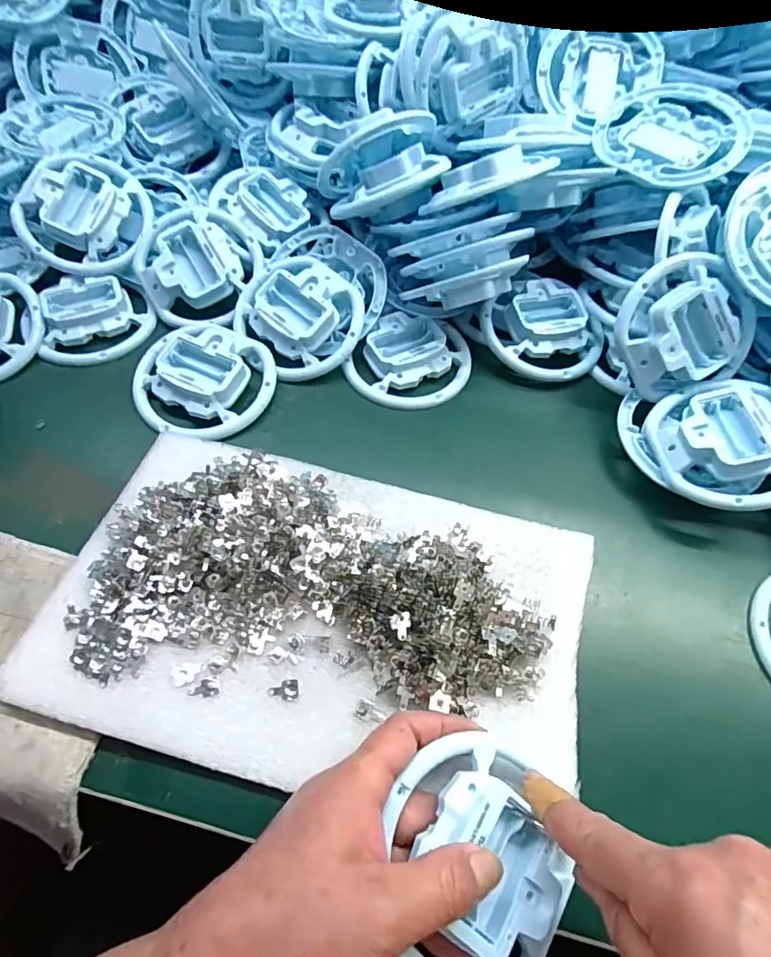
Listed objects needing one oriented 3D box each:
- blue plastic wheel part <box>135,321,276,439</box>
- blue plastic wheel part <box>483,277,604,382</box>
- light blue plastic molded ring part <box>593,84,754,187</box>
[{"bbox_3d":[-0.136,-0.073,0.396,0.101,0.022,0.087,7,60,1],"label":"blue plastic wheel part"},{"bbox_3d":[0.128,-0.120,0.434,0.094,0.026,0.085,2,67,-2],"label":"blue plastic wheel part"},{"bbox_3d":[0.212,-0.260,0.398,0.102,0.022,0.101,1,67,-2],"label":"light blue plastic molded ring part"}]

